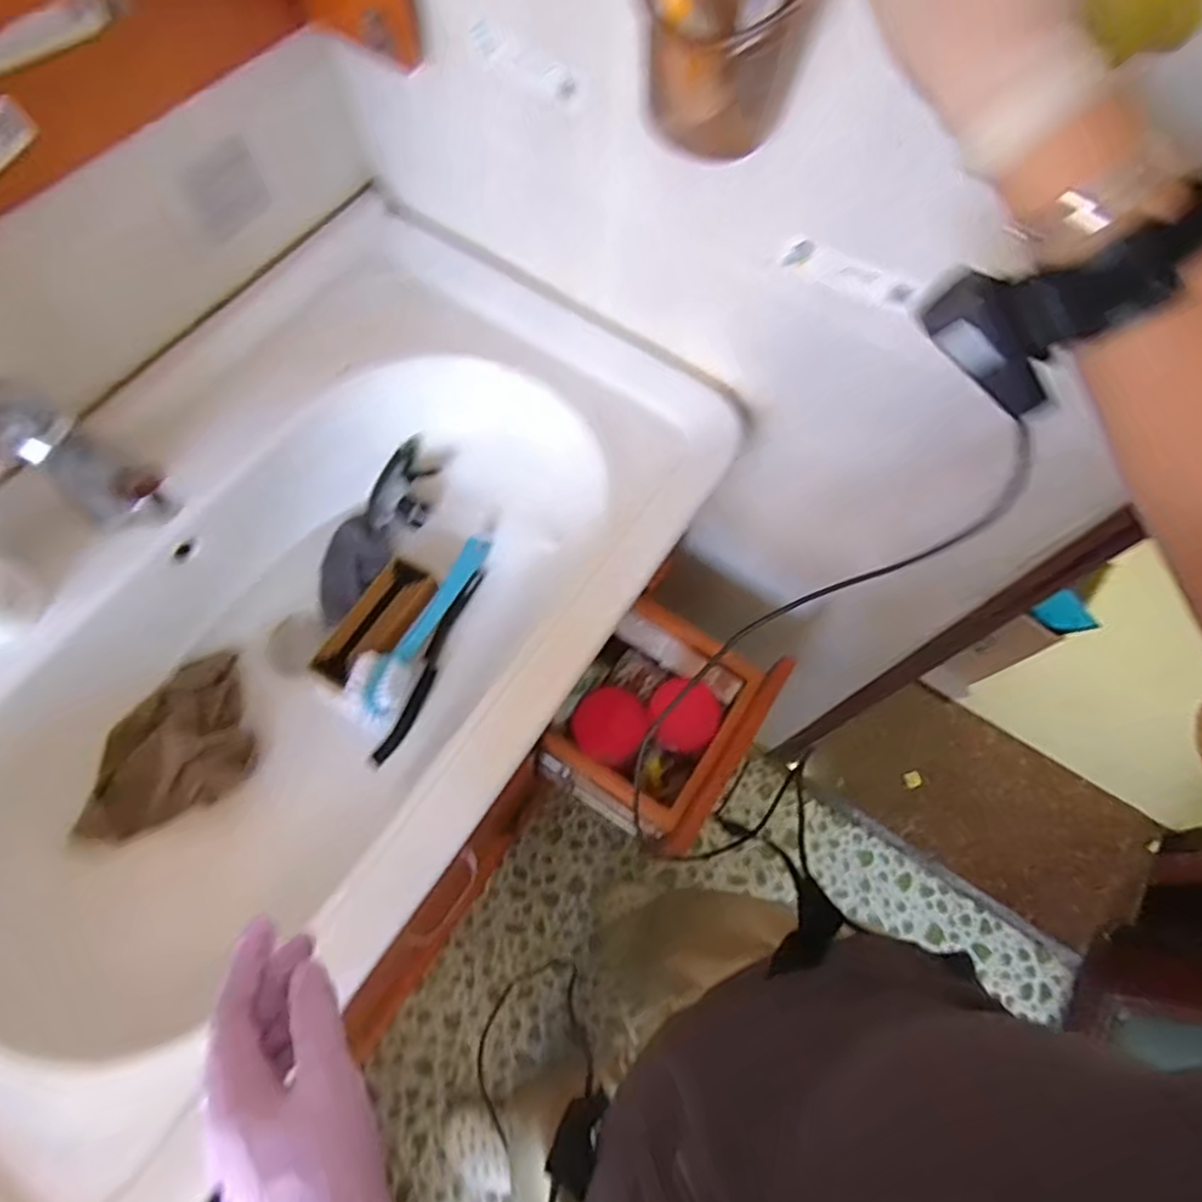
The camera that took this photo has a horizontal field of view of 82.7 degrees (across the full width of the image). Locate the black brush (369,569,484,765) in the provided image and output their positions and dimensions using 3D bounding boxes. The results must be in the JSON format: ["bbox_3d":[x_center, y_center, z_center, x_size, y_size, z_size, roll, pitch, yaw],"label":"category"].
[{"bbox_3d":[-0.159,0.057,0.648,0.023,0.020,0.201,21,66,6],"label":"black brush"}]

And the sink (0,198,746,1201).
[{"bbox_3d":[-0.272,0.036,0.597,0.464,0.188,0.807,32,68,11],"label":"sink"}]

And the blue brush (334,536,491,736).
[{"bbox_3d":[-0.173,0.019,0.646,0.050,0.039,0.214,22,67,7],"label":"blue brush"}]

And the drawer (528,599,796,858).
[{"bbox_3d":[0.072,0.137,0.807,0.202,0.094,0.245,30,68,10],"label":"drawer"}]

